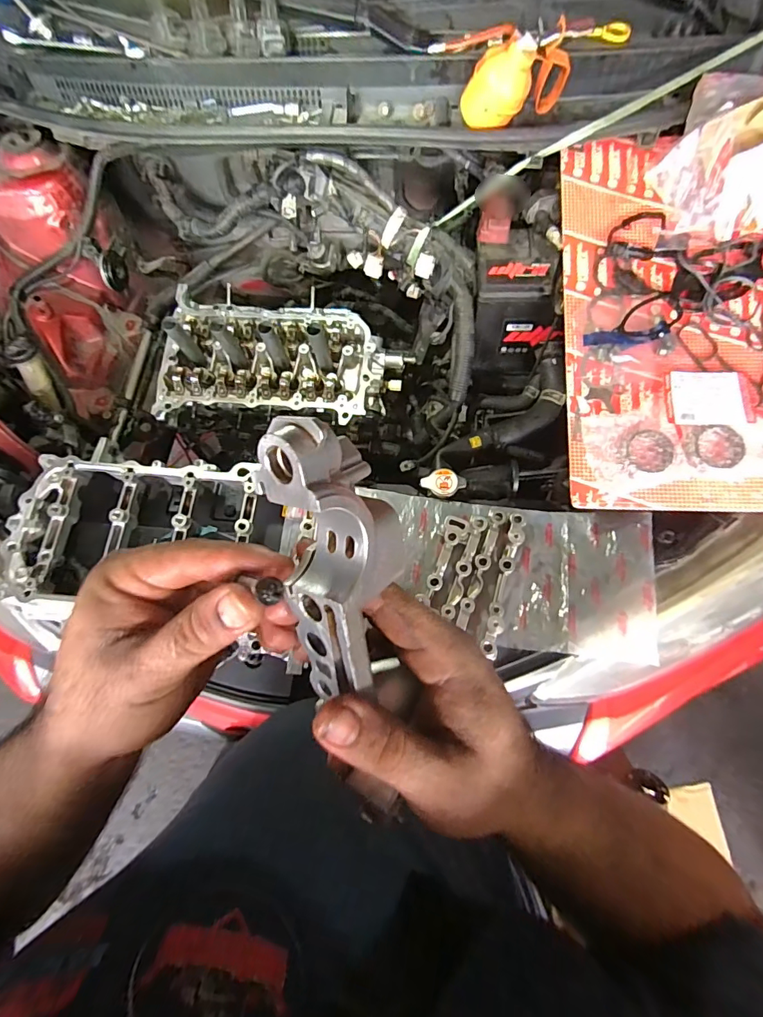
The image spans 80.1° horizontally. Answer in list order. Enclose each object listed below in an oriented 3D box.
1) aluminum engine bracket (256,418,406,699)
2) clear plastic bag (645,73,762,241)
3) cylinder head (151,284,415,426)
[{"bbox_3d":[-0.014,0.015,0.167,0.041,0.101,0.046,-4,23,1],"label":"aluminum engine bracket"},{"bbox_3d":[0.453,-0.435,0.580,0.178,0.102,0.164,30,72,14],"label":"clear plastic bag"},{"bbox_3d":[-0.183,-0.274,0.820,0.431,0.122,0.226,5,68,5],"label":"cylinder head"}]

